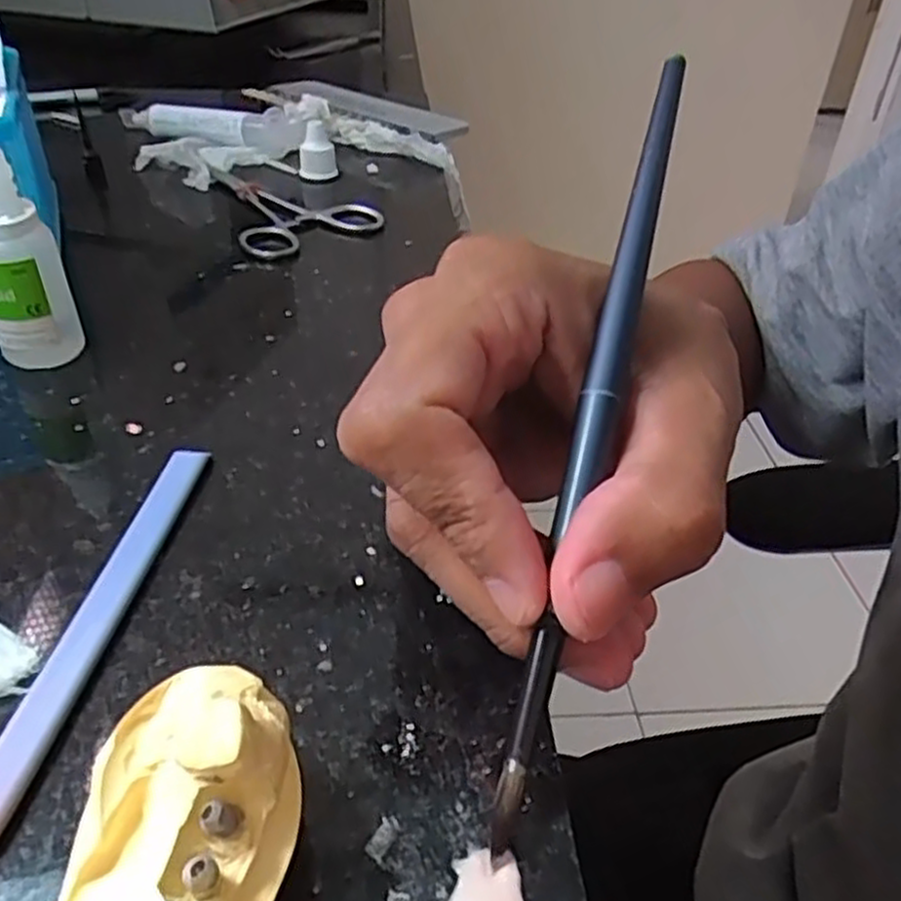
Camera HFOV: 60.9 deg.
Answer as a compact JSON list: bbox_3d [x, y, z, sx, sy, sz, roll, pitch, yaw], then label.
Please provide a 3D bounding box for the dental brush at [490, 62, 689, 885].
[{"bbox_3d":[0.030,-0.011,0.152,0.008,0.005,0.166,12,74,12],"label":"dental brush"}]

